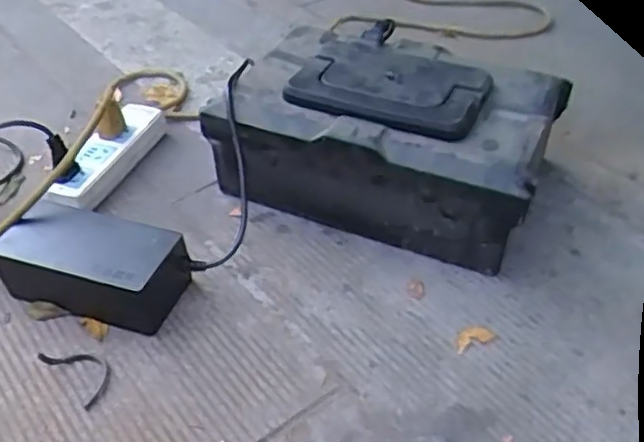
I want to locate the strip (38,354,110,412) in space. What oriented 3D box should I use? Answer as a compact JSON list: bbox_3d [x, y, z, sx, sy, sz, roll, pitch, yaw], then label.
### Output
[{"bbox_3d":[-0.197,0.121,0.544,0.073,0.008,0.036,31,50,32],"label":"strip"}]

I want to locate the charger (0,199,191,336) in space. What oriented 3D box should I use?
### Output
[{"bbox_3d":[-0.206,0.040,0.600,0.157,0.060,0.081,13,43,16],"label":"charger"}]

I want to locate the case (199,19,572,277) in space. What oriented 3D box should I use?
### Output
[{"bbox_3d":[0.067,-0.092,0.699,0.316,0.126,0.217,16,44,20],"label":"case"}]

